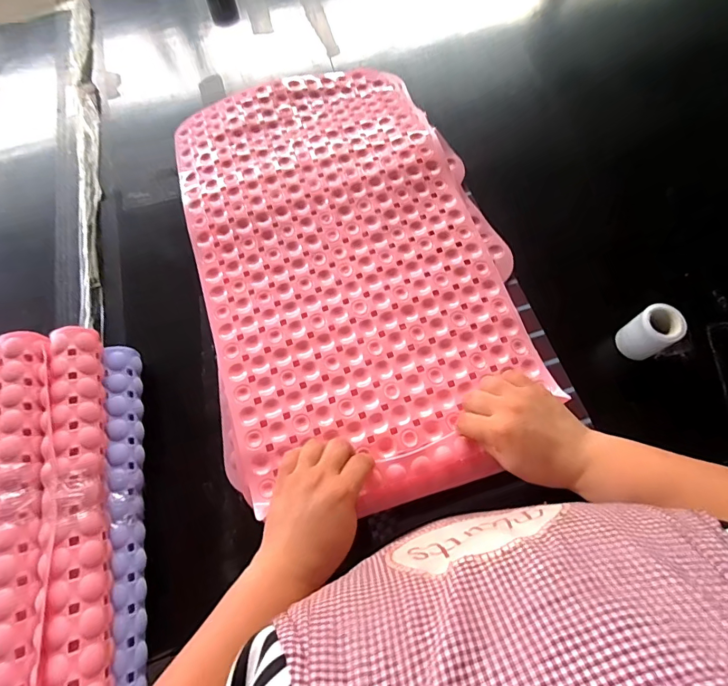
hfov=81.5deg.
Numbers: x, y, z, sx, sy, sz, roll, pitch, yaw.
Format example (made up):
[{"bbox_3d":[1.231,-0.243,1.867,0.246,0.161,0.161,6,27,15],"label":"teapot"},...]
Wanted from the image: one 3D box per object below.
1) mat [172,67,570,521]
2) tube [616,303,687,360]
[{"bbox_3d":[-0.032,-0.133,0.568,0.367,0.028,0.654,-18,68,-5],"label":"mat"},{"bbox_3d":[0.344,-0.011,0.510,0.043,0.067,0.047,-1,67,2],"label":"tube"}]

